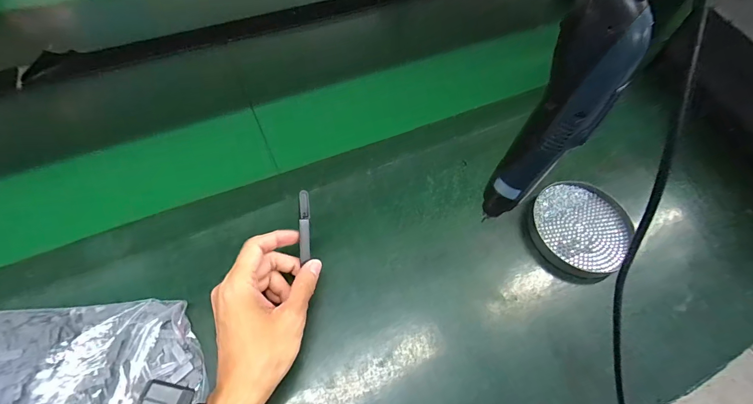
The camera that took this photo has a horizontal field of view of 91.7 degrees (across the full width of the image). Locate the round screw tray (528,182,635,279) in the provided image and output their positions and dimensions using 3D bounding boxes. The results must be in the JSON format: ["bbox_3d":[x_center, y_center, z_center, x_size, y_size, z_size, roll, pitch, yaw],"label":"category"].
[{"bbox_3d":[0.233,0.030,0.425,0.116,0.029,0.108,2,57,-3],"label":"round screw tray"}]

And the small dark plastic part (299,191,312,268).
[{"bbox_3d":[-0.070,0.023,0.360,0.011,0.005,0.068,-1,87,-5],"label":"small dark plastic part"}]

